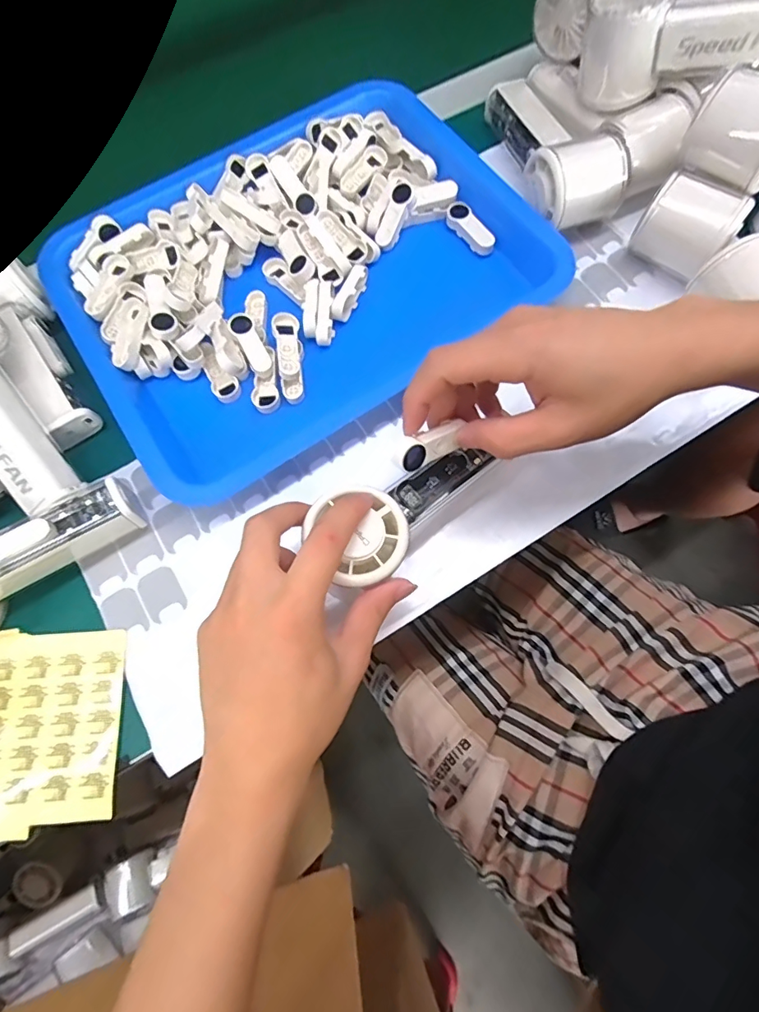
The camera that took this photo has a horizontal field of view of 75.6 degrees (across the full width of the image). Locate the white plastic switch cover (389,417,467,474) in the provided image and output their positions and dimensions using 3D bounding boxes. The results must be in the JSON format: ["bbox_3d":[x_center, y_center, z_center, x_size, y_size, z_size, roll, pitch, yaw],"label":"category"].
[{"bbox_3d":[0.026,-0.033,0.266,0.043,0.013,0.016,-30,73,-21],"label":"white plastic switch cover"}]

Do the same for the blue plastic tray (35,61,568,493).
[{"bbox_3d":[-0.065,-0.182,0.380,0.330,0.051,0.274,-33,74,-8],"label":"blue plastic tray"}]

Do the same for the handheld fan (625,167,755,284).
[{"bbox_3d":[0.223,-0.200,0.358,0.061,0.053,0.047,40,78,14],"label":"handheld fan"}]

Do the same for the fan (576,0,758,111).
[{"bbox_3d":[0.215,-0.319,0.330,0.147,0.060,0.045,17,73,25],"label":"fan"}]

